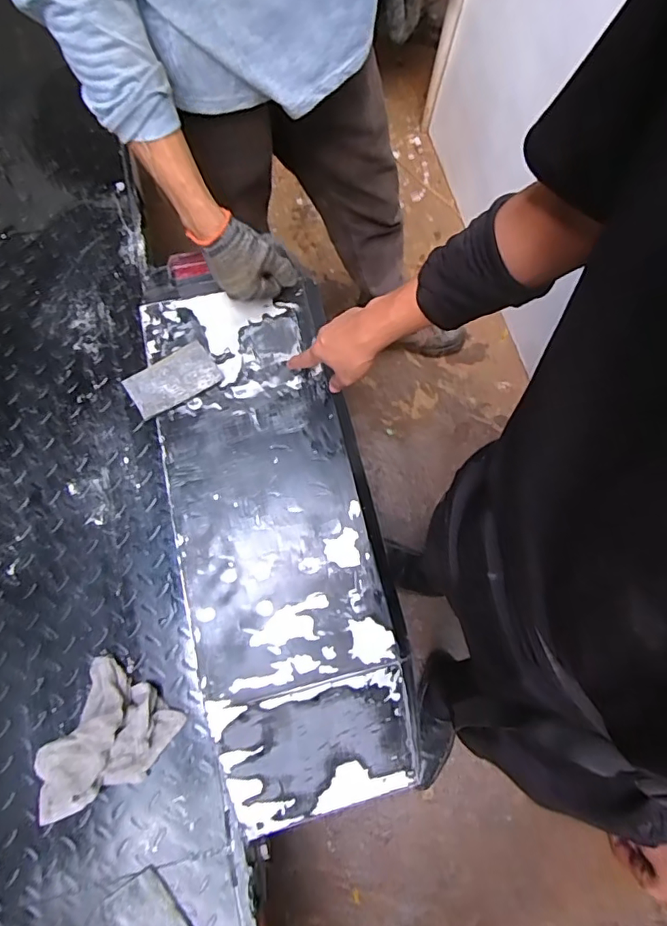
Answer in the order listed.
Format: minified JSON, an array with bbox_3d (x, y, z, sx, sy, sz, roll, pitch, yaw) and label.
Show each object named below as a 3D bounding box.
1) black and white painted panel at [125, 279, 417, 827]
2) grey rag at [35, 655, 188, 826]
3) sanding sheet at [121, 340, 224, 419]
[{"bbox_3d":[-0.078,0.080,0.665,0.242,0.100,0.721,-14,81,-6],"label":"black and white painted panel"},{"bbox_3d":[-0.296,0.358,0.628,0.140,0.057,0.188,32,76,6],"label":"grey rag"},{"bbox_3d":[-0.213,-0.111,0.680,0.115,0.006,0.072,-32,72,-11],"label":"sanding sheet"}]

